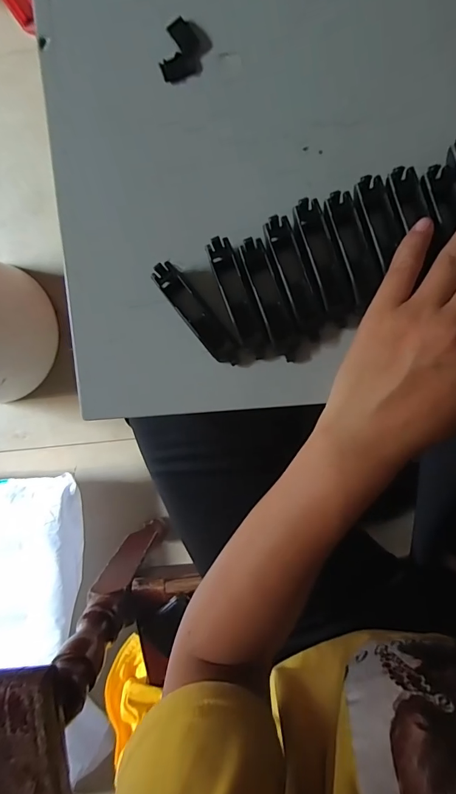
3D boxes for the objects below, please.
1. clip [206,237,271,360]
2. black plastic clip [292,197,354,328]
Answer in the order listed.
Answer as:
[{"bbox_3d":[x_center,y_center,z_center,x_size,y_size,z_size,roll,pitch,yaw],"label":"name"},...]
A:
[{"bbox_3d":[0.007,-0.060,0.252,0.018,0.018,0.075,-21,92,8],"label":"clip"},{"bbox_3d":[0.058,-0.079,0.246,0.015,0.019,0.076,-20,93,8],"label":"black plastic clip"}]

